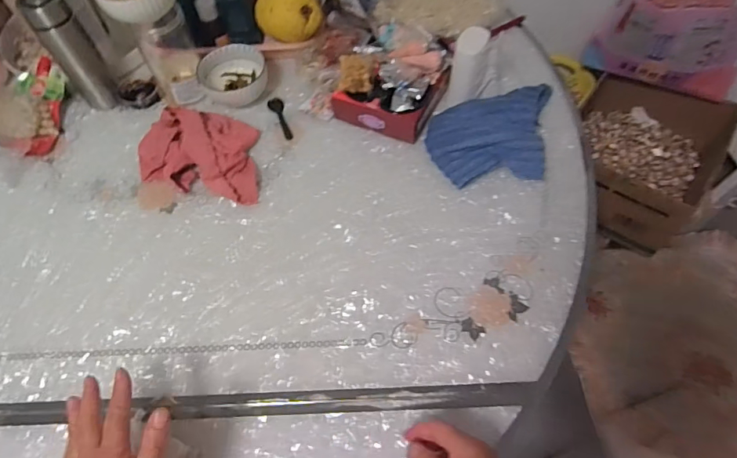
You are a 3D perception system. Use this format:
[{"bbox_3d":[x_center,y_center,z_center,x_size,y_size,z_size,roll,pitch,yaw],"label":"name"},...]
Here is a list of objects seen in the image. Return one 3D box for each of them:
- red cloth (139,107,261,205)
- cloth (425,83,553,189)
[{"bbox_3d":[-0.257,-0.127,0.755,0.212,0.031,0.149,12,61,10],"label":"red cloth"},{"bbox_3d":[0.200,-0.148,0.737,0.218,0.047,0.163,-10,59,-3],"label":"cloth"}]

